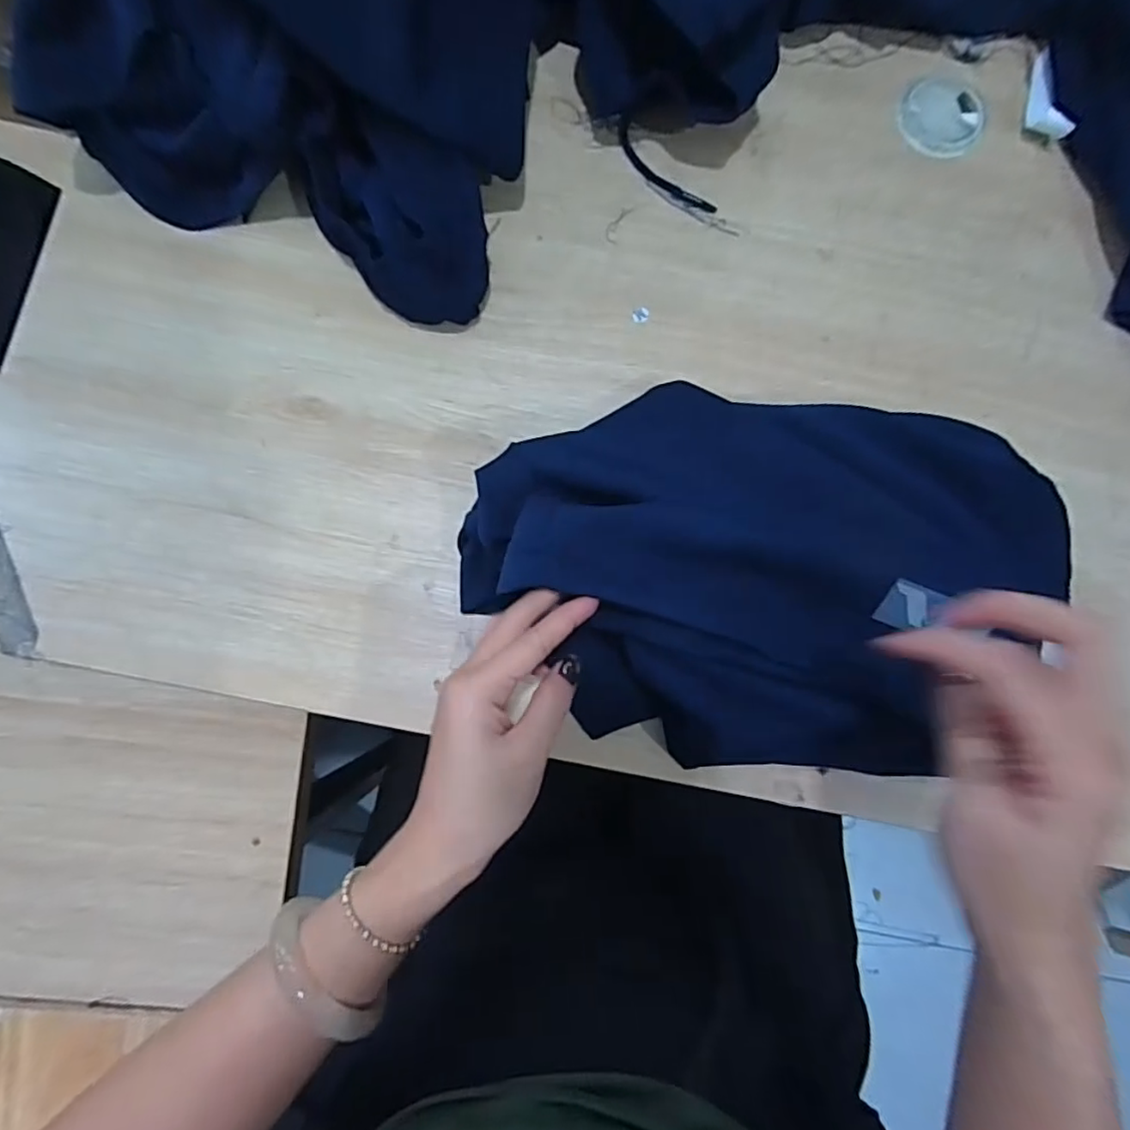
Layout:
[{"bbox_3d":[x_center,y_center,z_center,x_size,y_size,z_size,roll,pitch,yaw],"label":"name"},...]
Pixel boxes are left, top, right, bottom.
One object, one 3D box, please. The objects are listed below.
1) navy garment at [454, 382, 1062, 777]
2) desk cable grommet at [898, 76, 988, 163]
[{"bbox_3d":[0.109,0.004,0.351,0.325,0.077,0.219,12,85,2],"label":"navy garment"},{"bbox_3d":[0.273,-0.325,0.438,0.061,0.005,0.061,0,84,1],"label":"desk cable grommet"}]

